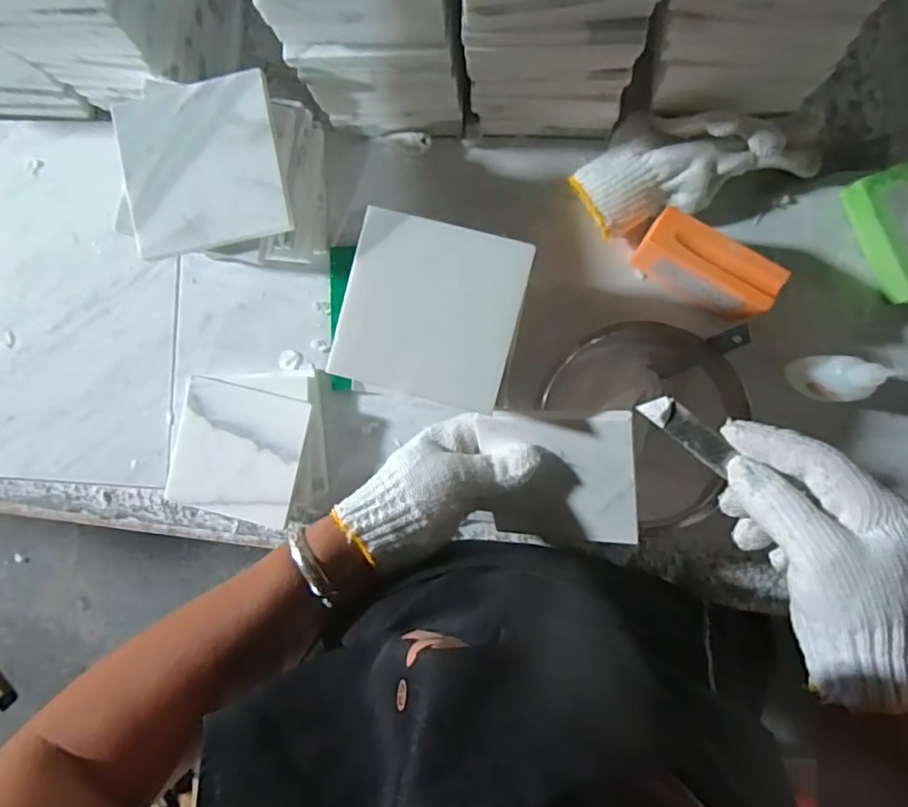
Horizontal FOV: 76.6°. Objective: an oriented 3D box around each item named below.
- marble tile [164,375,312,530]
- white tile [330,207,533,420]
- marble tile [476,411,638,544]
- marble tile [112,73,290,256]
[{"bbox_3d":[-0.170,0.038,0.452,0.100,0.006,0.100,13,91,4],"label":"marble tile"},{"bbox_3d":[-0.014,-0.053,0.333,0.099,0.008,0.098,15,92,2],"label":"white tile"},{"bbox_3d":[0.070,0.051,0.382,0.096,0.005,0.099,0,120,22],"label":"marble tile"},{"bbox_3d":[-0.160,-0.149,0.363,0.100,0.007,0.099,-11,92,2],"label":"marble tile"}]

